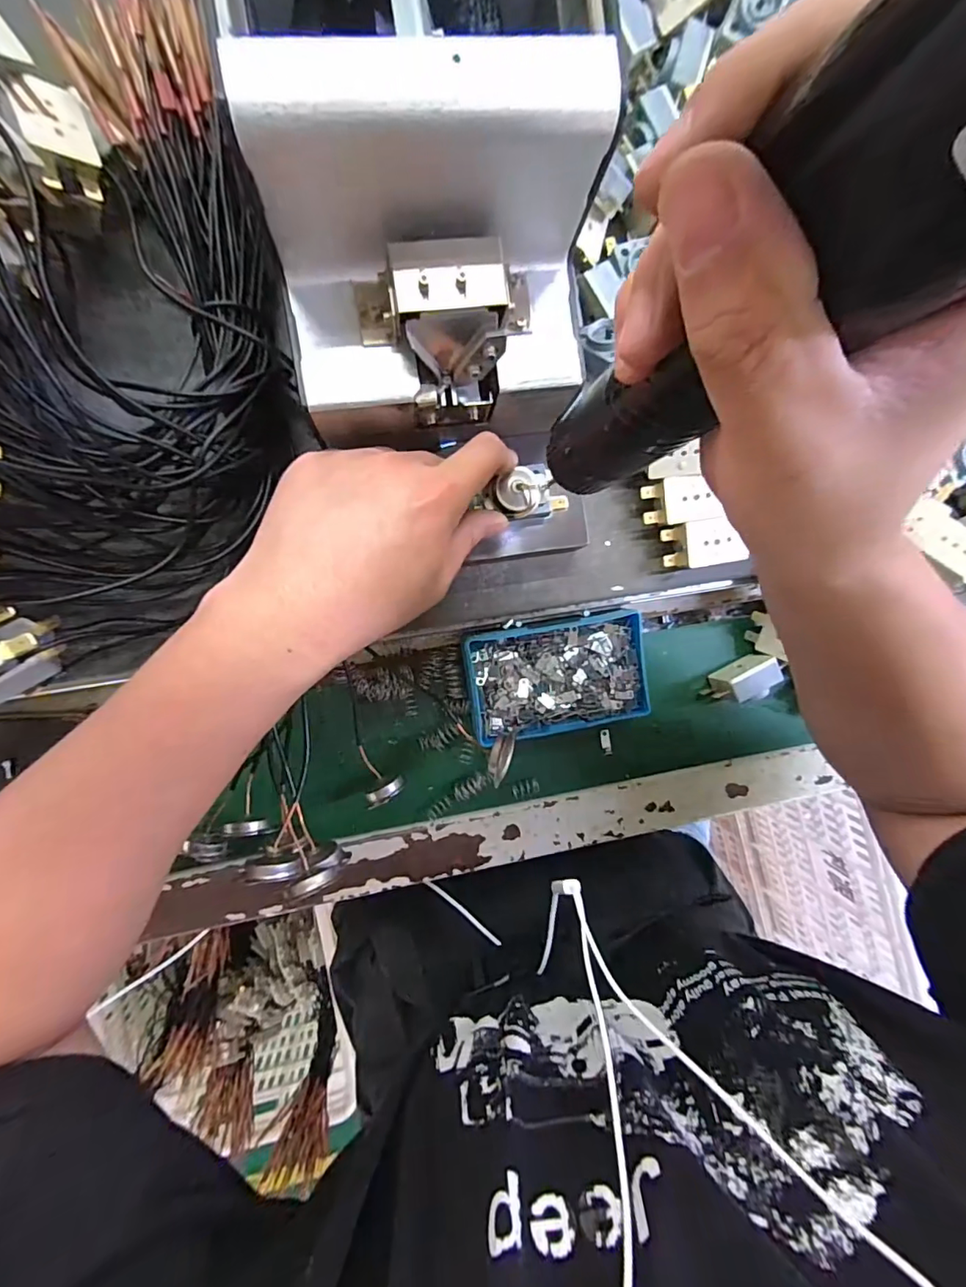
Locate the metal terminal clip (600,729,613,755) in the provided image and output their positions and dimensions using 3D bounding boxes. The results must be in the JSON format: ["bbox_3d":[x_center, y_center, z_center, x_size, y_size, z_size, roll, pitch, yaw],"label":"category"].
[{"bbox_3d":[0.086,0.069,0.363,0.007,0.004,0.018,-8,94,-8],"label":"metal terminal clip"}]

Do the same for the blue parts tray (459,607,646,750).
[{"bbox_3d":[0.049,0.021,0.340,0.114,0.019,0.070,-10,95,-7],"label":"blue parts tray"}]

